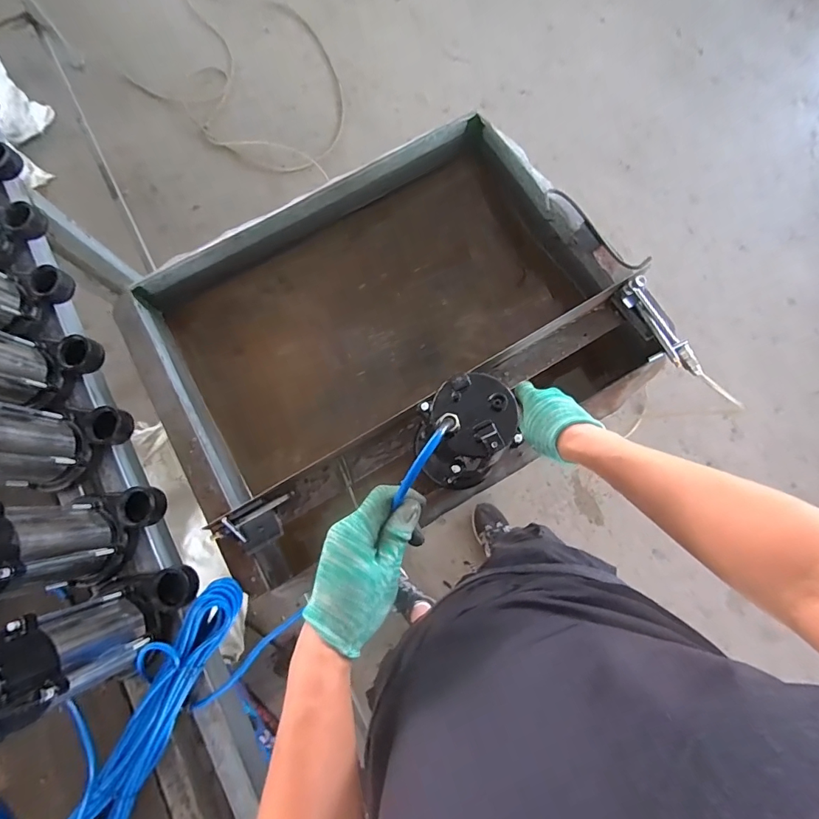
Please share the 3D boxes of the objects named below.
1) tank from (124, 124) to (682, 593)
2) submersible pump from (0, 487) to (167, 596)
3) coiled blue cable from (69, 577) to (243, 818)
[{"bbox_3d":[-0.036,-0.121,0.769,0.758,0.227,0.601,-31,76,-6],"label":"tank"},{"bbox_3d":[-0.437,0.146,0.515,0.100,0.232,0.162,32,80,9],"label":"submersible pump"},{"bbox_3d":[-0.333,0.386,0.540,0.077,0.050,0.347,26,79,8],"label":"coiled blue cable"}]

